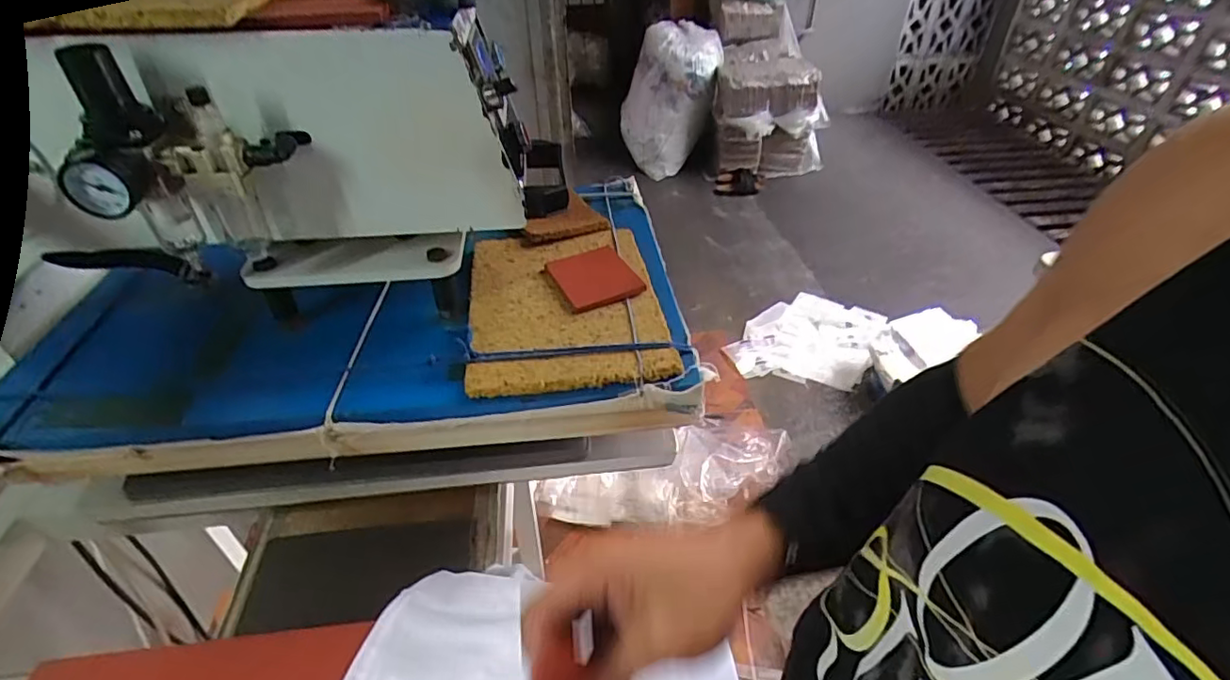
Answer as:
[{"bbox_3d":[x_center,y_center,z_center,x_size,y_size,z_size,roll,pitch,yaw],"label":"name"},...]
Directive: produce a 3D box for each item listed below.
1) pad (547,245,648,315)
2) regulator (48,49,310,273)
[{"bbox_3d":[-0.023,-0.066,0.588,0.079,0.010,0.097,-14,41,-16],"label":"pad"},{"bbox_3d":[-0.293,-0.123,0.402,0.125,0.146,0.067,-10,40,-12],"label":"regulator"}]

